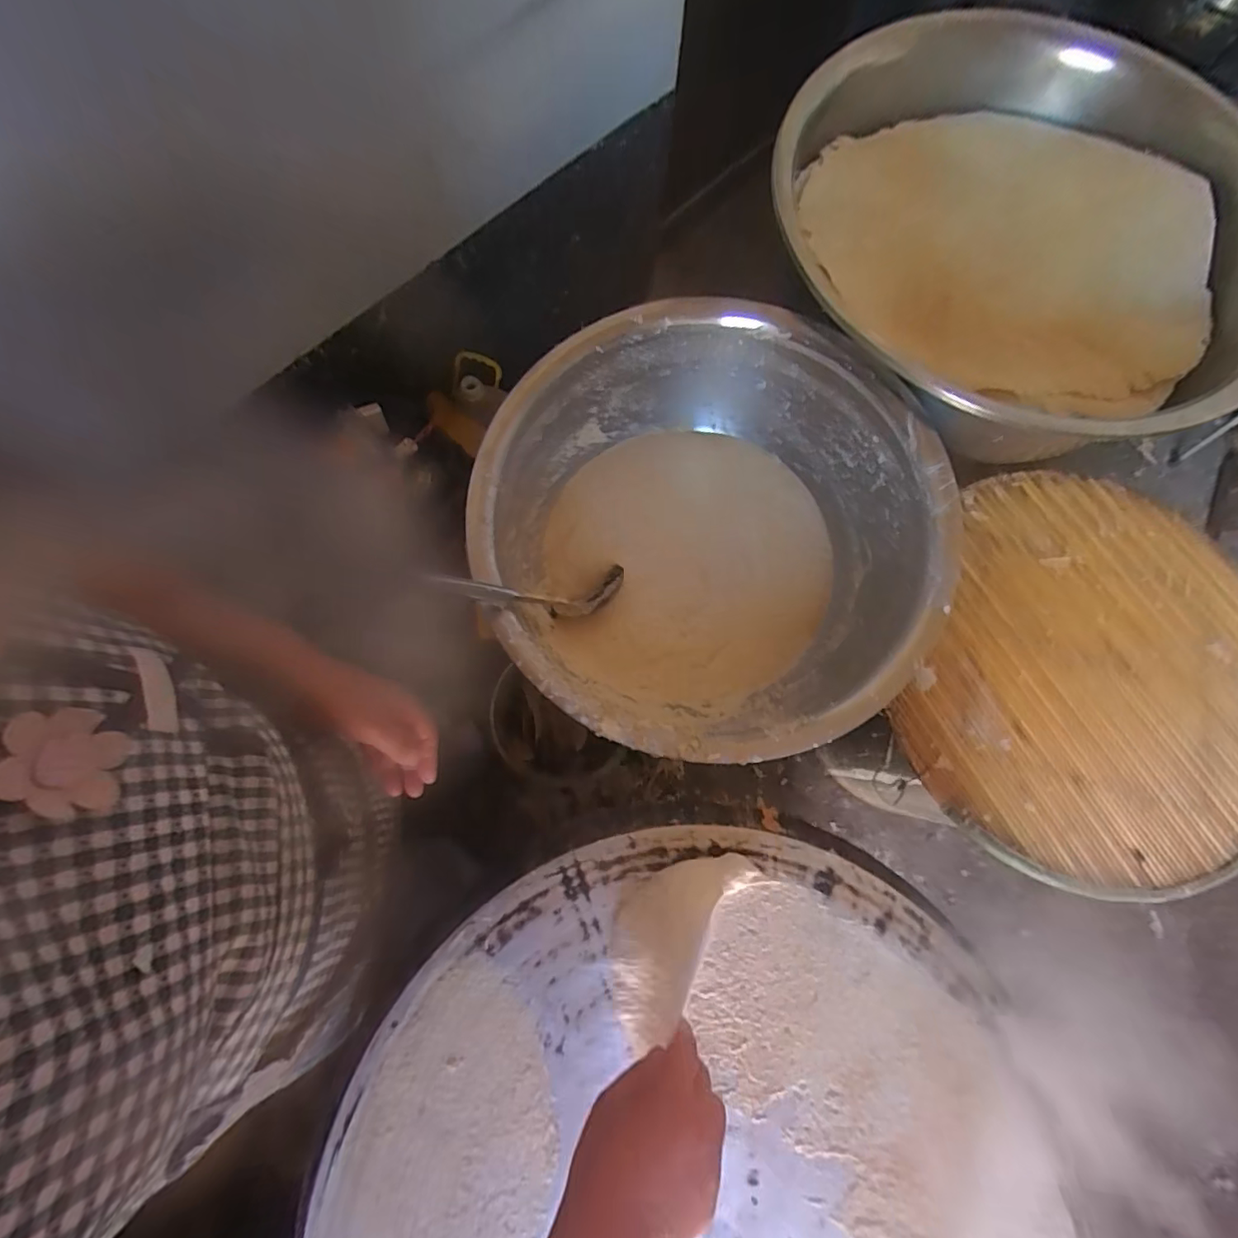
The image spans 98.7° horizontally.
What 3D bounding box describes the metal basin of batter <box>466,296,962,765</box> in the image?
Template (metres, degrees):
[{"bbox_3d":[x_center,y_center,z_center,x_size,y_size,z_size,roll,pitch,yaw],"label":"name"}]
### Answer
[{"bbox_3d":[0.104,-0.100,0.686,0.519,0.213,0.528,0,75,-2],"label":"metal basin of batter"}]

